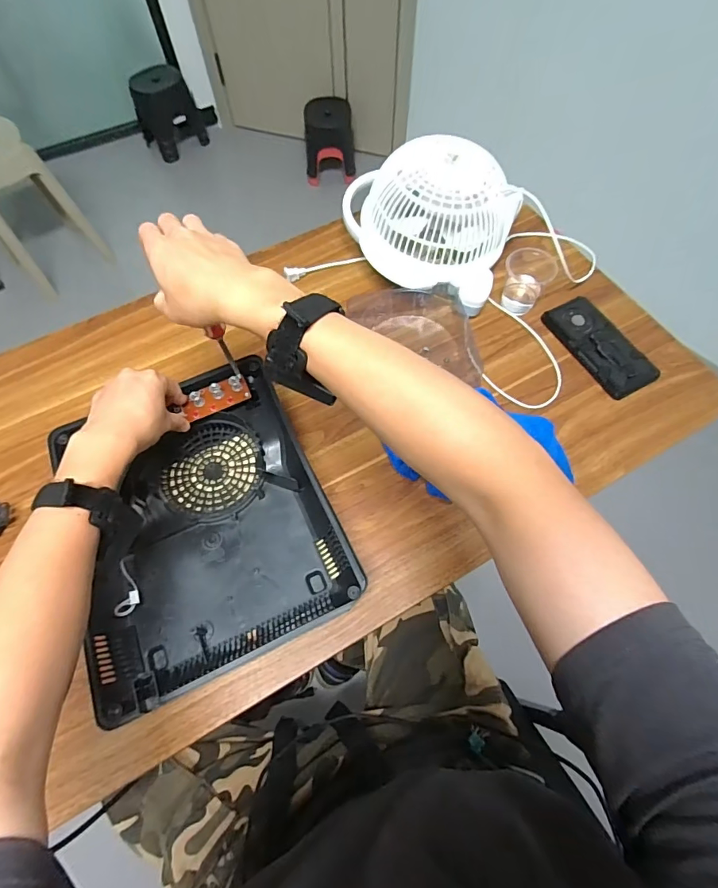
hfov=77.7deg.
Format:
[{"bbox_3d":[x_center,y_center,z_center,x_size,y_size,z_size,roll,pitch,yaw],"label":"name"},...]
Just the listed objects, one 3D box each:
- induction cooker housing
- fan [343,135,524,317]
[{"bbox_3d":[-0.180,0.084,0.507,0.278,0.052,0.319,-24,67,-11],"label":"induction cooker housing"},{"bbox_3d":[0.098,-0.341,0.645,0.253,0.117,0.198,26,67,11],"label":"fan"}]

